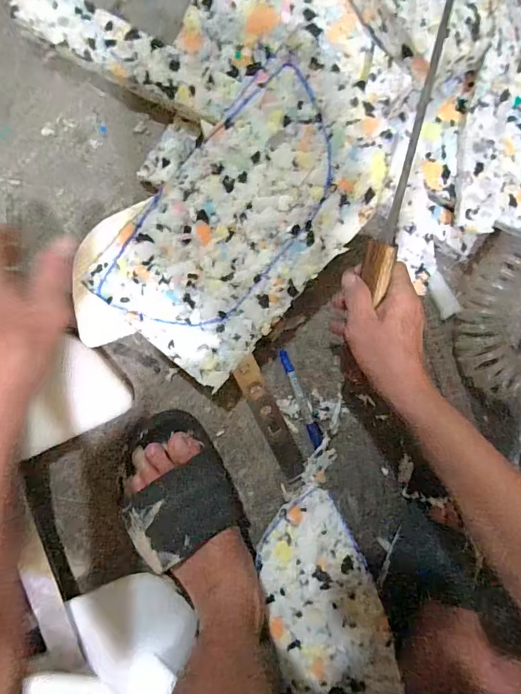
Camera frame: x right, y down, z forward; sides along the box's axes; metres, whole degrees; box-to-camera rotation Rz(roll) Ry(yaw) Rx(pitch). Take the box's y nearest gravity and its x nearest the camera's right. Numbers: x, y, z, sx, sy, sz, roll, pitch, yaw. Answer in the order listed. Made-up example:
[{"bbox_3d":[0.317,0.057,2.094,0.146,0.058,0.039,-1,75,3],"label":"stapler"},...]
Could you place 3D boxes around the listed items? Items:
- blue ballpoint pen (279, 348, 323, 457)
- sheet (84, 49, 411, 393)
[{"bbox_3d":[0.050,0.064,0.480,0.016,0.010,0.130,-21,98,-9],"label":"blue ballpoint pen"},{"bbox_3d":[0.009,-0.136,0.392,0.162,0.024,0.341,42,92,-15],"label":"sheet"}]

